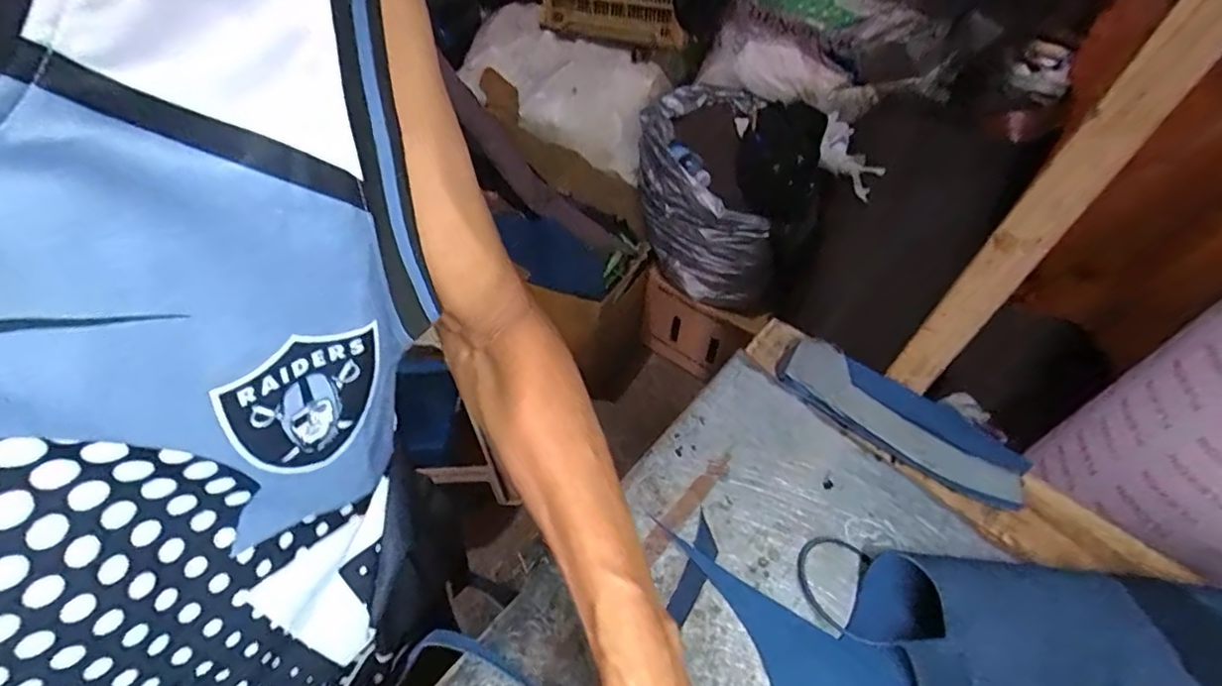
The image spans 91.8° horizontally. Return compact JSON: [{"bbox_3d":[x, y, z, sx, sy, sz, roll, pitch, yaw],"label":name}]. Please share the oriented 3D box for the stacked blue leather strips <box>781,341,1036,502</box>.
[{"bbox_3d":[0.269,0.070,0.556,0.226,0.015,0.078,27,53,18],"label":"stacked blue leather strips"}]

